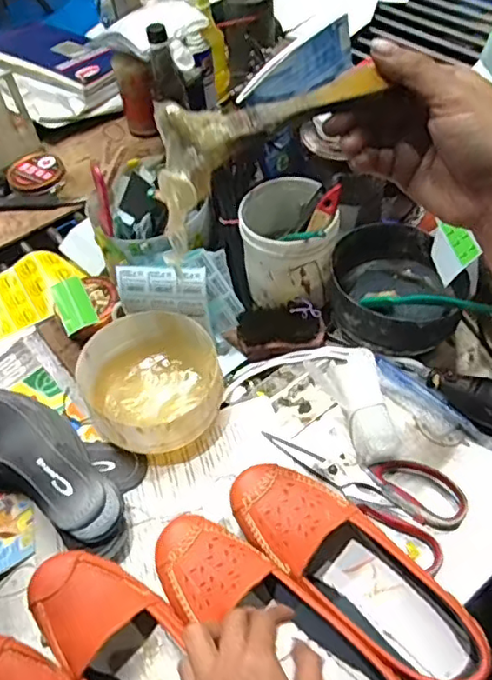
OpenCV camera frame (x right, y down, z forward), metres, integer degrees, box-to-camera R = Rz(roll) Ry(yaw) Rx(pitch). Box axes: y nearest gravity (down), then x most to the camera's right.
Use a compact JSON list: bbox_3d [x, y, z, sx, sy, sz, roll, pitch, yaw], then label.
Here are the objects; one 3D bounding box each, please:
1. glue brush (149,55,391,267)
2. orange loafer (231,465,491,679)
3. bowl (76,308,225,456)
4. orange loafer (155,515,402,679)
[{"bbox_3d":[0.008,-0.111,0.317,0.140,0.064,0.033,-31,54,-5],"label":"glue brush"},{"bbox_3d":[0.090,0.200,0.508,0.237,0.061,0.081,36,62,29],"label":"orange loafer"},{"bbox_3d":[-0.096,0.050,0.642,0.142,0.072,0.159,-27,54,-16],"label":"bowl"},{"bbox_3d":[0.019,0.238,0.481,0.243,0.063,0.080,34,61,22],"label":"orange loafer"}]

